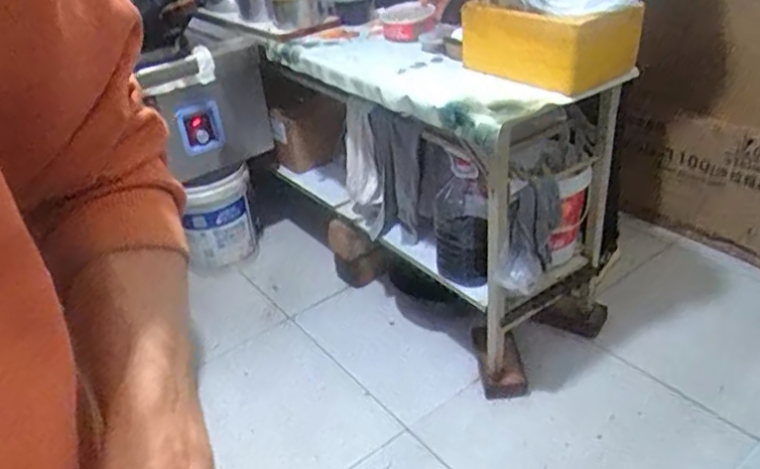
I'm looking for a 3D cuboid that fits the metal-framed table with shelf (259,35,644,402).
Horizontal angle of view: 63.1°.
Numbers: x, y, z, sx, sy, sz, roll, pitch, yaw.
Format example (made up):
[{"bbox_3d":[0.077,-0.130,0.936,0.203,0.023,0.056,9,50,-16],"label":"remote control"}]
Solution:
[{"bbox_3d":[0.120,-0.180,1.920,0.486,0.789,1.138,-26,37,-29],"label":"metal-framed table with shelf"}]

